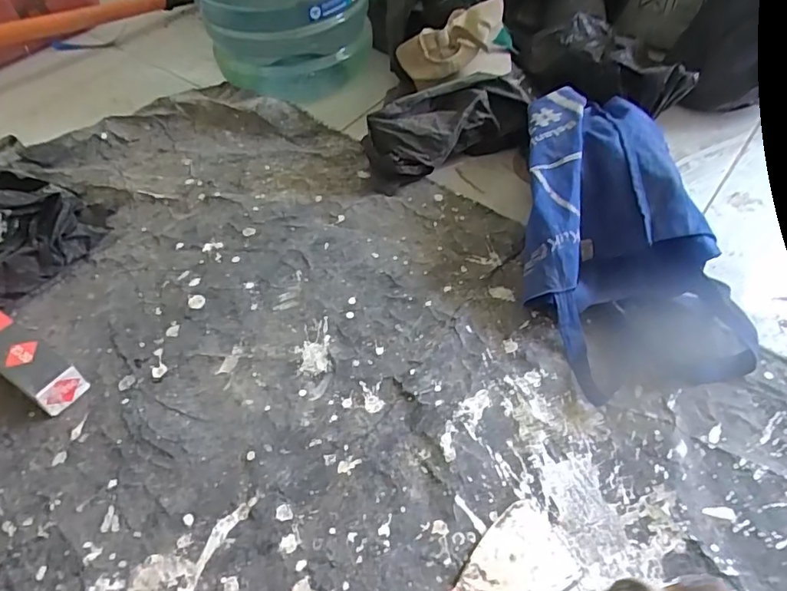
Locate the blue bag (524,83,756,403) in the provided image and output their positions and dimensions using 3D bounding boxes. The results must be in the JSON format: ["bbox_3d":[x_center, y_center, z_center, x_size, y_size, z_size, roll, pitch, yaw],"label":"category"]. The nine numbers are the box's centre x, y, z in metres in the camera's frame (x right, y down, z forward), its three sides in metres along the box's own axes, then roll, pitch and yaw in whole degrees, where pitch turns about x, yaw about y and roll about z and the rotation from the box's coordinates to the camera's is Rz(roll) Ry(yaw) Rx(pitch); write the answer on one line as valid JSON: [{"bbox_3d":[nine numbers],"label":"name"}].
[{"bbox_3d":[0.232,-0.097,0.580,0.199,0.107,0.403,-7,52,-1],"label":"blue bag"}]

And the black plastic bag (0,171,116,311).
[{"bbox_3d":[-0.464,-0.091,0.625,0.189,0.118,0.148,-35,57,-21],"label":"black plastic bag"}]

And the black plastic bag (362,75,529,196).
[{"bbox_3d":[0.076,-0.235,0.707,0.244,0.097,0.095,-24,54,-14],"label":"black plastic bag"}]

